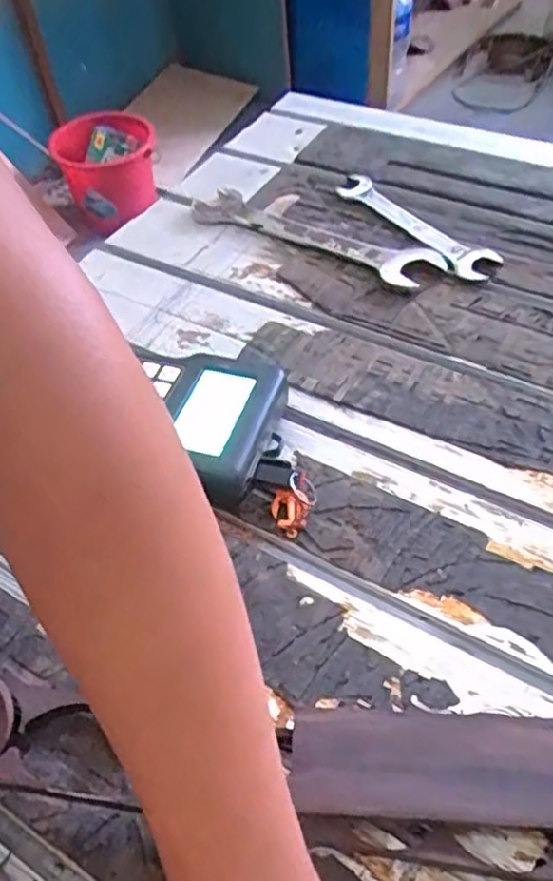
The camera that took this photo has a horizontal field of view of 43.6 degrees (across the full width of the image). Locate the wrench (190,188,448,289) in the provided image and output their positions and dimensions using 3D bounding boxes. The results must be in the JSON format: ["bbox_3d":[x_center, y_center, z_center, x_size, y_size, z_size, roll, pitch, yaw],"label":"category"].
[{"bbox_3d":[0.030,-0.190,0.636,0.245,0.010,0.055,26,56,25],"label":"wrench"}]

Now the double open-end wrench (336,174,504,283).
[{"bbox_3d":[0.125,-0.198,0.632,0.035,0.013,0.190,-29,53,-18],"label":"double open-end wrench"}]

